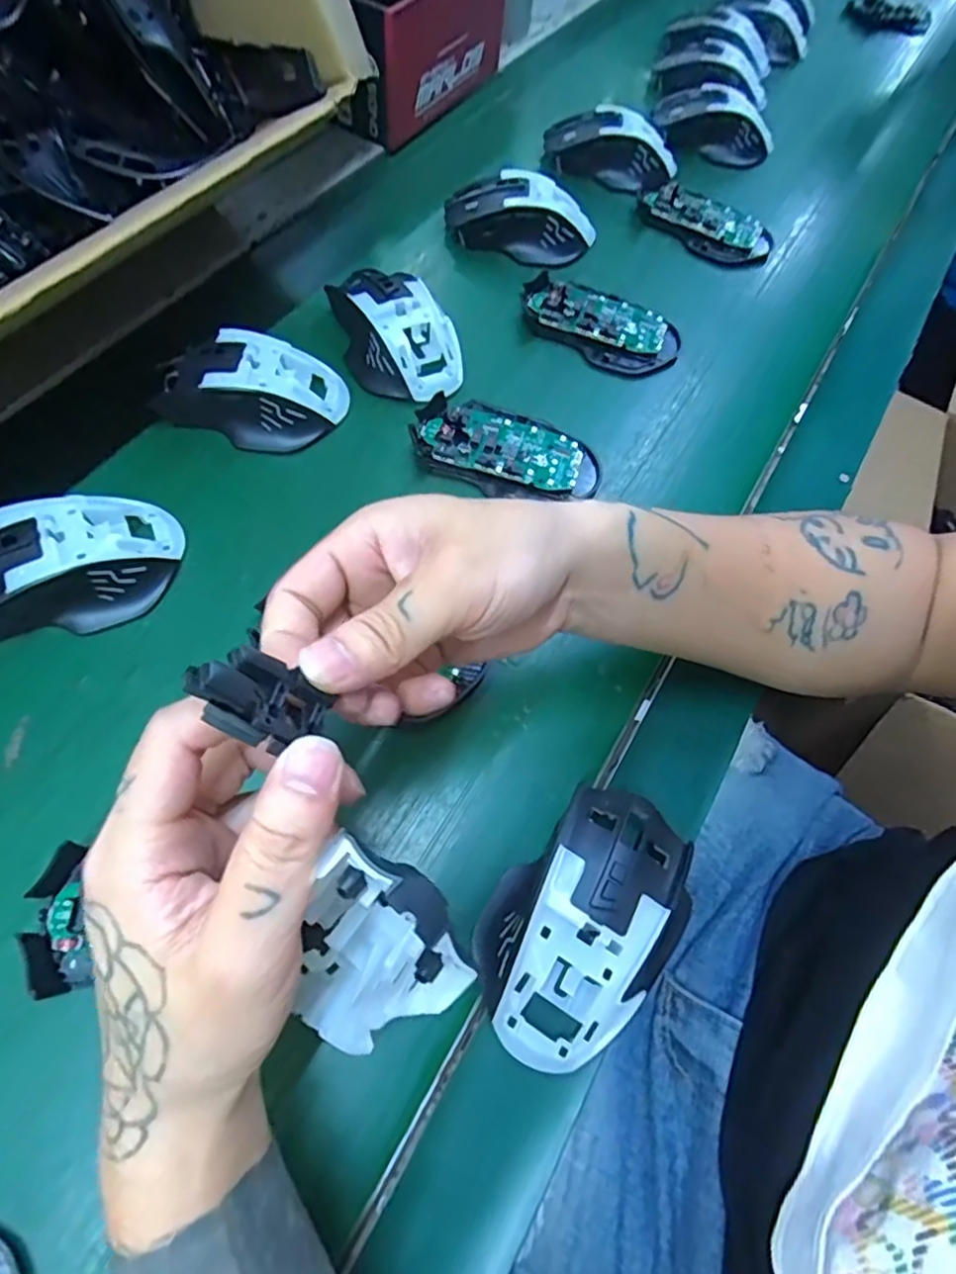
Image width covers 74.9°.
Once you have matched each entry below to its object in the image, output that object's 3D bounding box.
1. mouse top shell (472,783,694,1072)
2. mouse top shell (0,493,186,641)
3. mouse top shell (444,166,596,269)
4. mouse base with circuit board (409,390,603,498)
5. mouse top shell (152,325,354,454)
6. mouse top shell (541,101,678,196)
[{"bbox_3d":[0.046,0.121,0.269,0.069,0.037,0.116,38,75,9],"label":"mouse top shell"},{"bbox_3d":[-0.210,-0.036,0.307,0.109,0.032,0.066,-22,75,-9],"label":"mouse top shell"},{"bbox_3d":[0.032,-0.318,0.473,0.110,0.032,0.059,12,72,2],"label":"mouse top shell"},{"bbox_3d":[0.018,-0.118,0.384,0.116,0.019,0.062,22,73,5],"label":"mouse base with circuit board"},{"bbox_3d":[-0.135,-0.149,0.373,0.103,0.036,0.062,5,72,-1],"label":"mouse top shell"},{"bbox_3d":[0.112,-0.416,0.527,0.112,0.034,0.055,11,72,1],"label":"mouse top shell"}]

